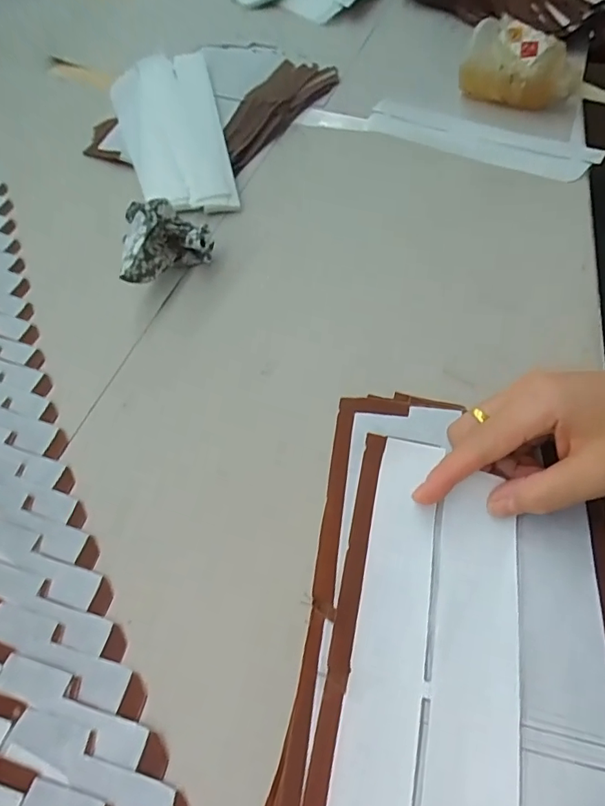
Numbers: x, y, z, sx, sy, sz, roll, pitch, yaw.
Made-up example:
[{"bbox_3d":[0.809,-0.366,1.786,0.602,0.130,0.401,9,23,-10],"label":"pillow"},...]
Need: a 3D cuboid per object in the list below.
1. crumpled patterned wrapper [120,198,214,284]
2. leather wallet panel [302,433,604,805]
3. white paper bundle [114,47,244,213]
[{"bbox_3d":[-0.105,-0.118,0.361,0.073,0.041,0.039,-36,62,-22],"label":"crumpled patterned wrapper"},{"bbox_3d":[0.070,0.124,0.204,0.122,0.008,0.223,9,57,9],"label":"leather wallet panel"},{"bbox_3d":[-0.127,-0.261,0.473,0.101,0.035,0.237,-11,56,-8],"label":"white paper bundle"}]

